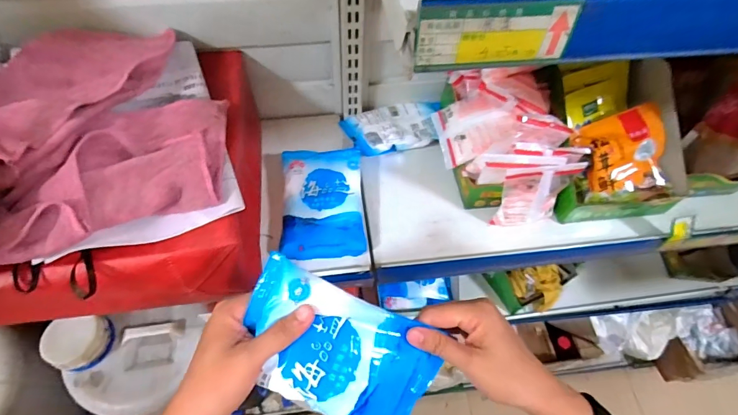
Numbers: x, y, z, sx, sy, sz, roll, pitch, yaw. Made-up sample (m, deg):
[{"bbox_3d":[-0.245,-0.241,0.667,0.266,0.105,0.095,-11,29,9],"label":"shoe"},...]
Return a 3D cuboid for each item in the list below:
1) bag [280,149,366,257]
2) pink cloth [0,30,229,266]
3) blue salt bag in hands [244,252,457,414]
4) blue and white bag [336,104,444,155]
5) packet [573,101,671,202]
[{"bbox_3d":[-0.066,-0.007,0.577,0.111,0.049,0.169,-3,61,-3],"label":"bag"},{"bbox_3d":[-0.296,-0.091,0.411,0.270,0.058,0.273,-15,63,-32],"label":"pink cloth"},{"bbox_3d":[-0.025,0.122,0.335,0.176,0.021,0.098,34,77,-12],"label":"blue salt bag in hands"},{"bbox_3d":[0.044,-0.128,0.651,0.158,0.033,0.100,-10,61,-8],"label":"blue and white bag"},{"bbox_3d":[0.362,-0.074,0.567,0.115,0.029,0.125,-10,95,11],"label":"packet"}]

